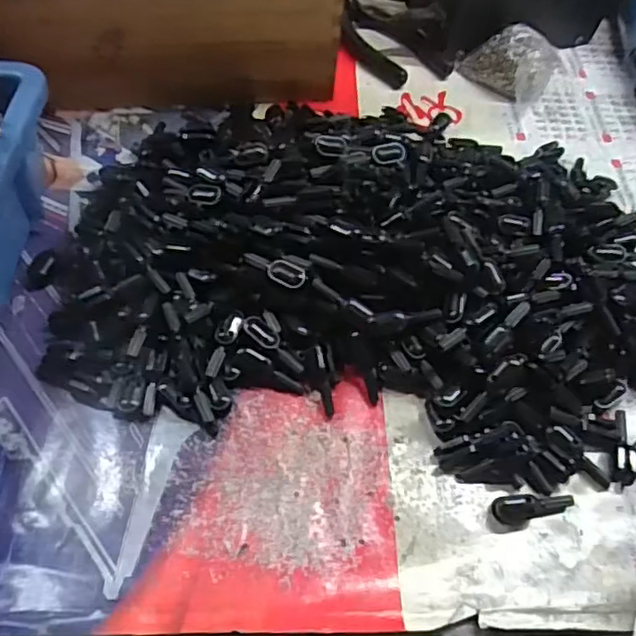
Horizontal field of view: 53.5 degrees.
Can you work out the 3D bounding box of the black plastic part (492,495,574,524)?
[{"bbox_3d":[0.113,0.099,0.329,0.043,0.013,0.013,0,56,-4],"label":"black plastic part"}]

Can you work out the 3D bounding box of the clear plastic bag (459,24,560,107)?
[{"bbox_3d":[0.165,-0.207,0.521,0.061,0.041,0.074,-22,60,-18],"label":"clear plastic bag"}]

